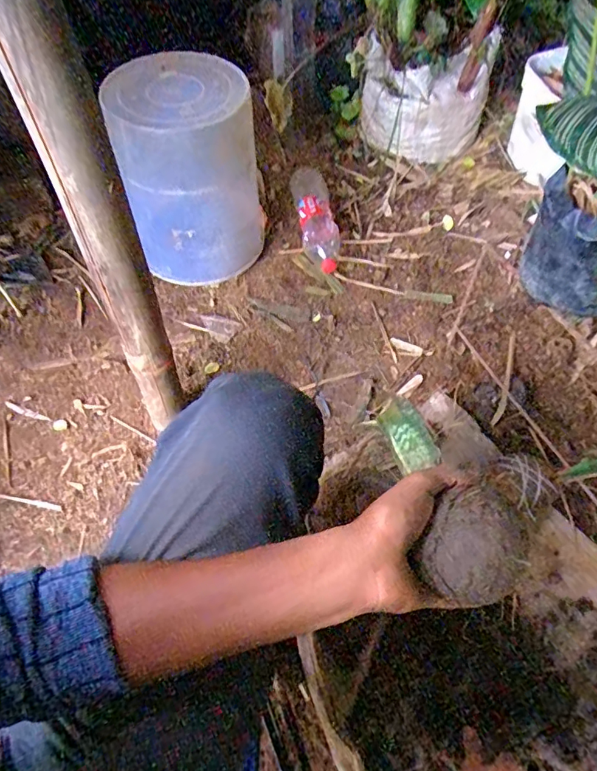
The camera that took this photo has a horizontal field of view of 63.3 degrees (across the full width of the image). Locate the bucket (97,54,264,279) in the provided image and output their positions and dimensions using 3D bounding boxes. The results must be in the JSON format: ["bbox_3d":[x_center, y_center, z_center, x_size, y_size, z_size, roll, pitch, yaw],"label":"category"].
[{"bbox_3d":[-0.228,-0.424,0.986,0.244,0.367,0.244,-21,63,-12],"label":"bucket"}]

